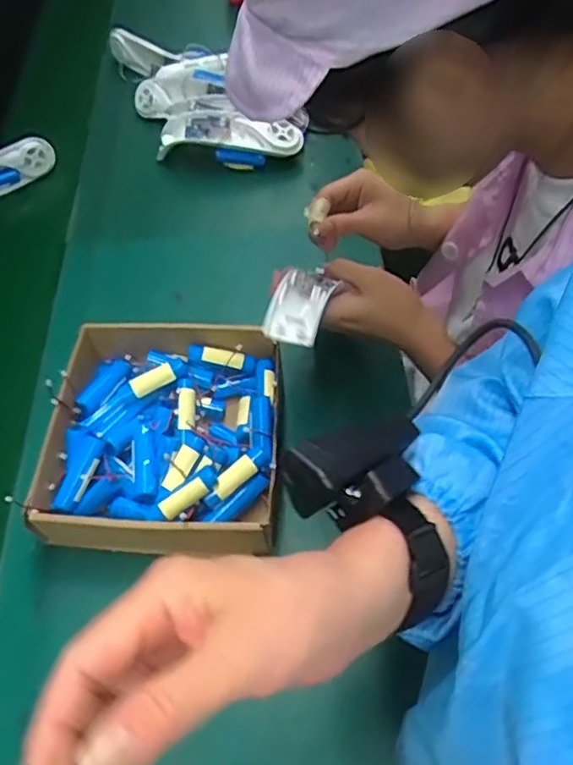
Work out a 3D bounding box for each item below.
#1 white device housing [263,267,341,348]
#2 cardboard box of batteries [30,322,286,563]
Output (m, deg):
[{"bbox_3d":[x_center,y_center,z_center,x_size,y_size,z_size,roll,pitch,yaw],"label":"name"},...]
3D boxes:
[{"bbox_3d":[0.012,-0.064,0.494,0.044,0.016,0.074,15,59,12],"label":"white device housing"},{"bbox_3d":[-0.102,0.045,0.530,0.193,0.064,0.197,2,57,5],"label":"cardboard box of batteries"}]

